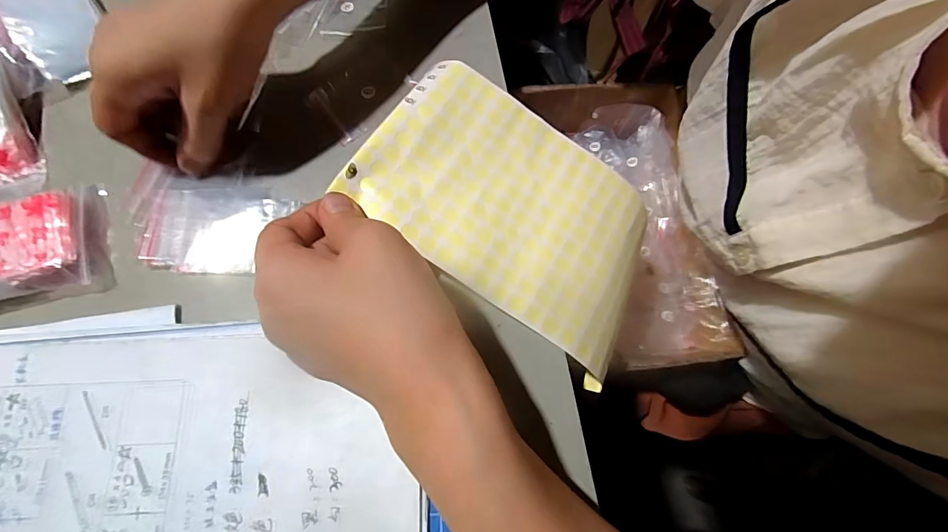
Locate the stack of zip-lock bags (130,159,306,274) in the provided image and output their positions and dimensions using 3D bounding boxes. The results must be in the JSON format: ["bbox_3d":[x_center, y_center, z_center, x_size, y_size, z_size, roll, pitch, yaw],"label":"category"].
[{"bbox_3d":[-0.169,-0.031,0.261,0.098,0.006,0.069,1,73,0],"label":"stack of zip-lock bags"}]

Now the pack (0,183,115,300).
[{"bbox_3d":[-0.294,-0.007,0.245,0.121,0.017,0.068,-16,74,-5],"label":"pack"}]

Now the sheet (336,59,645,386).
[{"bbox_3d":[0.029,-0.038,0.255,0.191,0.011,0.124,38,72,-1],"label":"sheet"}]

